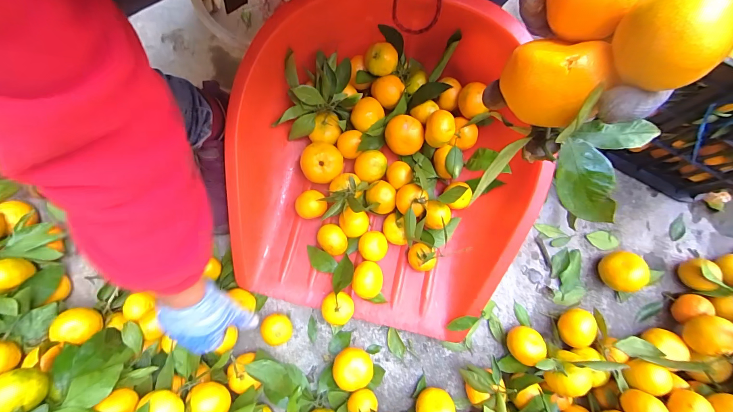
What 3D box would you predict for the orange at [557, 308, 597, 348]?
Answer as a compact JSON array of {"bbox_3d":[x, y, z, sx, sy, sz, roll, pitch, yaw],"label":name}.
[{"bbox_3d":[0.330,0.192,0.508,0.050,0.044,0.060,5,79,1],"label":"orange"}]

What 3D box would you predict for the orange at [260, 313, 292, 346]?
[{"bbox_3d":[-0.143,0.197,0.516,0.044,0.035,0.045,-4,79,-1],"label":"orange"}]

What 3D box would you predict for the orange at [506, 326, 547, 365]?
[{"bbox_3d":[0.245,0.215,0.497,0.046,0.045,0.051,35,81,6],"label":"orange"}]

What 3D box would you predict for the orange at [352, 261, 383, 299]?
[{"bbox_3d":[0.002,0.118,0.512,0.045,0.049,0.056,5,79,1],"label":"orange"}]

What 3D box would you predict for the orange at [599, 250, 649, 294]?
[{"bbox_3d":[0.418,0.108,0.524,0.057,0.050,0.062,3,79,0],"label":"orange"}]

